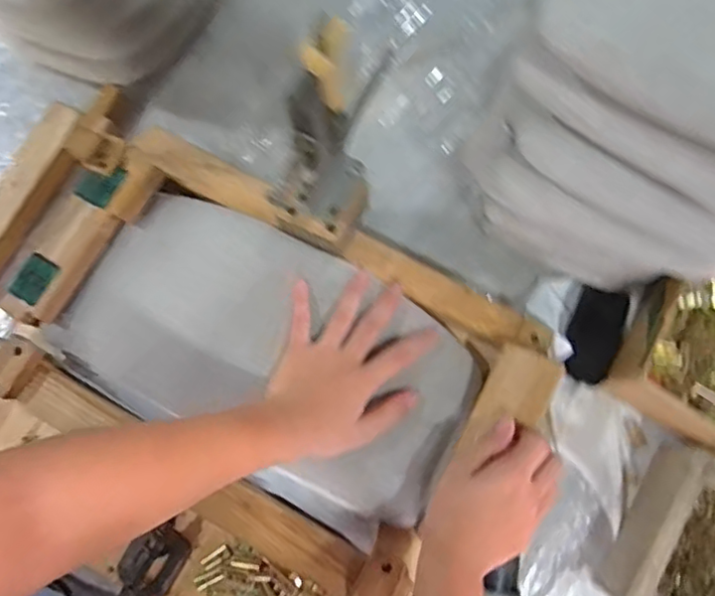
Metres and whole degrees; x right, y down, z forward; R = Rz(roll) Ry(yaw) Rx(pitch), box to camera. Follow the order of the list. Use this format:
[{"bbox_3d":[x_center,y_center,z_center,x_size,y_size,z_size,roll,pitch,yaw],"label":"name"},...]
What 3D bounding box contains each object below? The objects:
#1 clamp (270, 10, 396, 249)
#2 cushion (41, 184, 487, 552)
[{"bbox_3d":[-0.026,-0.114,0.504,0.067,0.236,0.087,41,82,9],"label":"clamp"},{"bbox_3d":[-0.087,0.055,0.608,0.395,0.061,0.235,29,80,7],"label":"cushion"}]

